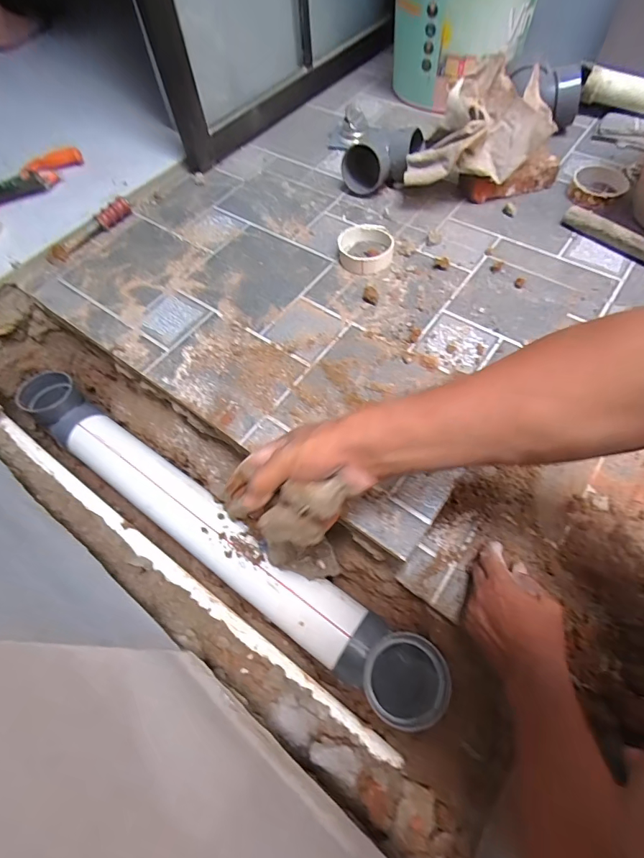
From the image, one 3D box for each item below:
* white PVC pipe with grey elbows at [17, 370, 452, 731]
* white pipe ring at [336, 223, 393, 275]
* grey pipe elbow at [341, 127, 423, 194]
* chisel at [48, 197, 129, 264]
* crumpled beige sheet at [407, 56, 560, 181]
[{"bbox_3d":[-0.200,0.122,0.621,0.825,0.094,0.095,31,68,19],"label":"white PVC pipe with grey elbows"},{"bbox_3d":[0.073,-0.304,0.688,0.089,0.029,0.101,4,62,7],"label":"white pipe ring"},{"bbox_3d":[0.105,-0.485,0.749,0.130,0.084,0.094,14,64,12],"label":"grey pipe elbow"},{"bbox_3d":[-0.431,-0.374,0.769,0.027,0.033,0.168,35,70,21],"label":"chisel"},{"bbox_3d":[0.249,-0.493,0.672,0.224,0.114,0.107,-16,62,-4],"label":"crumpled beige sheet"}]

